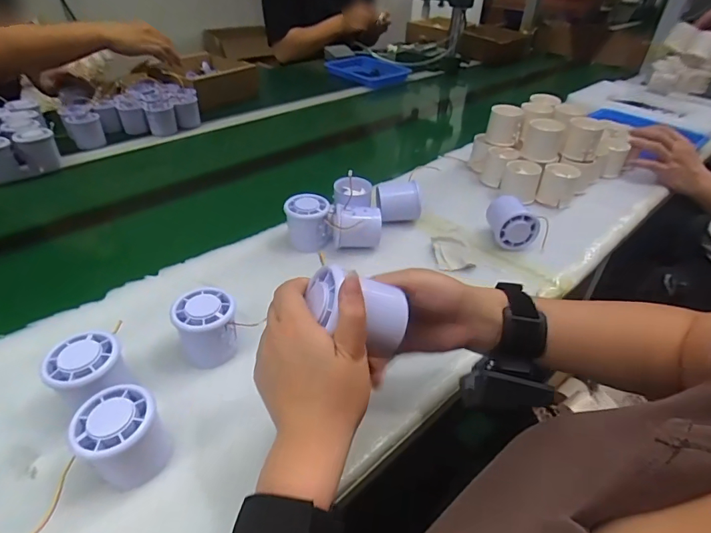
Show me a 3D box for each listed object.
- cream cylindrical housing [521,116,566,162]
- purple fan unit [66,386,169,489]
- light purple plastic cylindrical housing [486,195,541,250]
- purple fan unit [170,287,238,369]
[{"bbox_3d":[0.303,-0.205,0.693,0.060,0.059,0.062,17,40,18],"label":"cream cylindrical housing"},{"bbox_3d":[-0.172,0.127,0.319,0.053,0.056,0.053,-27,47,-32],"label":"purple fan unit"},{"bbox_3d":[0.212,-0.064,0.582,0.054,0.051,0.061,1,38,-1],"label":"light purple plastic cylindrical housing"},{"bbox_3d":[-0.140,0.059,0.407,0.052,0.055,0.051,2,38,-1],"label":"purple fan unit"}]

